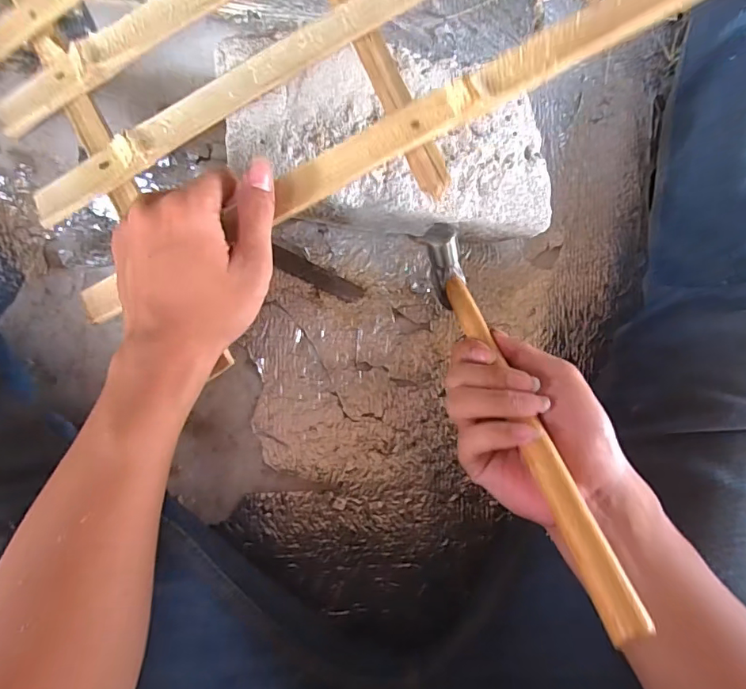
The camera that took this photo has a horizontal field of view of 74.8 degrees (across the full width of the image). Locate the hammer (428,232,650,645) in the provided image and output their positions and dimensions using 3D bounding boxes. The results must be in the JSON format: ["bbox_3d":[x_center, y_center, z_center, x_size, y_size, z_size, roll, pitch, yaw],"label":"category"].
[{"bbox_3d":[0.082,0.026,0.294,0.021,0.045,0.267,-13,51,-5],"label":"hammer"}]

